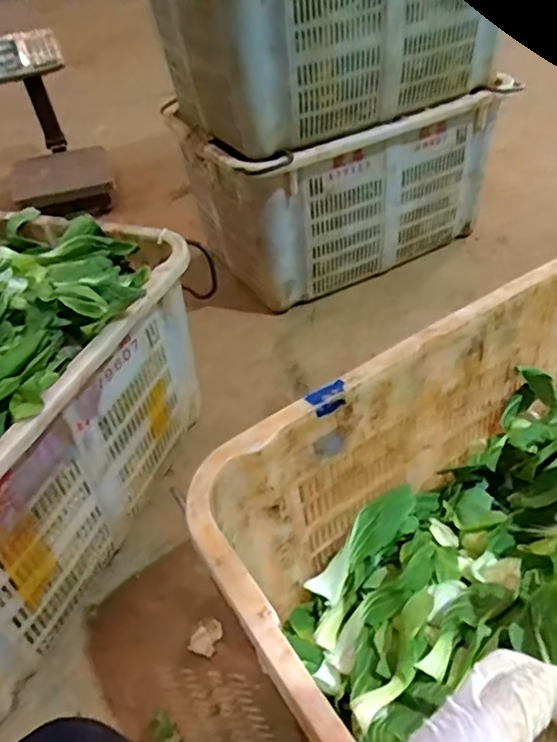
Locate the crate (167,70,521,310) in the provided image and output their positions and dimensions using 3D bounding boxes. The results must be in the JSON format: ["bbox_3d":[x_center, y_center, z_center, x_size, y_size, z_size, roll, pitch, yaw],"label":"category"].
[{"bbox_3d":[0.142,-0.445,1.381,0.636,0.335,0.394,-21,43,-15],"label":"crate"}]

